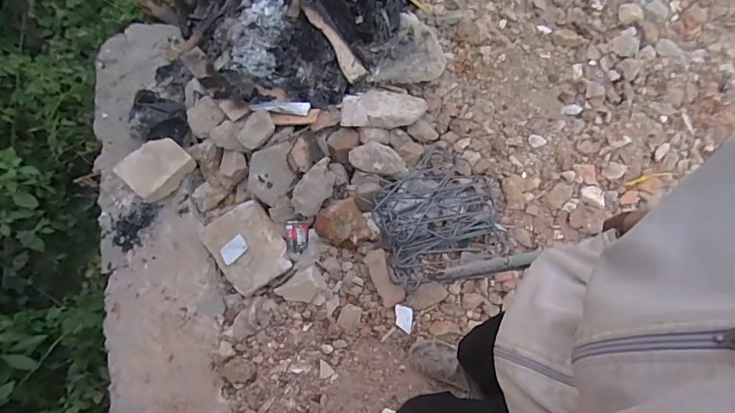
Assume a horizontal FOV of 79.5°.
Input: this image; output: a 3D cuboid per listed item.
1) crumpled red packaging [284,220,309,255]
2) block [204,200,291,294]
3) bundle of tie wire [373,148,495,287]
[{"bbox_3d":[-0.231,0.100,1.439,0.075,0.023,0.105,0,95,-5],"label":"crumpled red packaging"},{"bbox_3d":[-0.377,0.131,1.374,0.206,0.090,0.255,-32,83,0],"label":"block"},{"bbox_3d":[0.214,0.010,1.464,0.432,0.060,0.350,-27,70,-11],"label":"bundle of tie wire"}]

